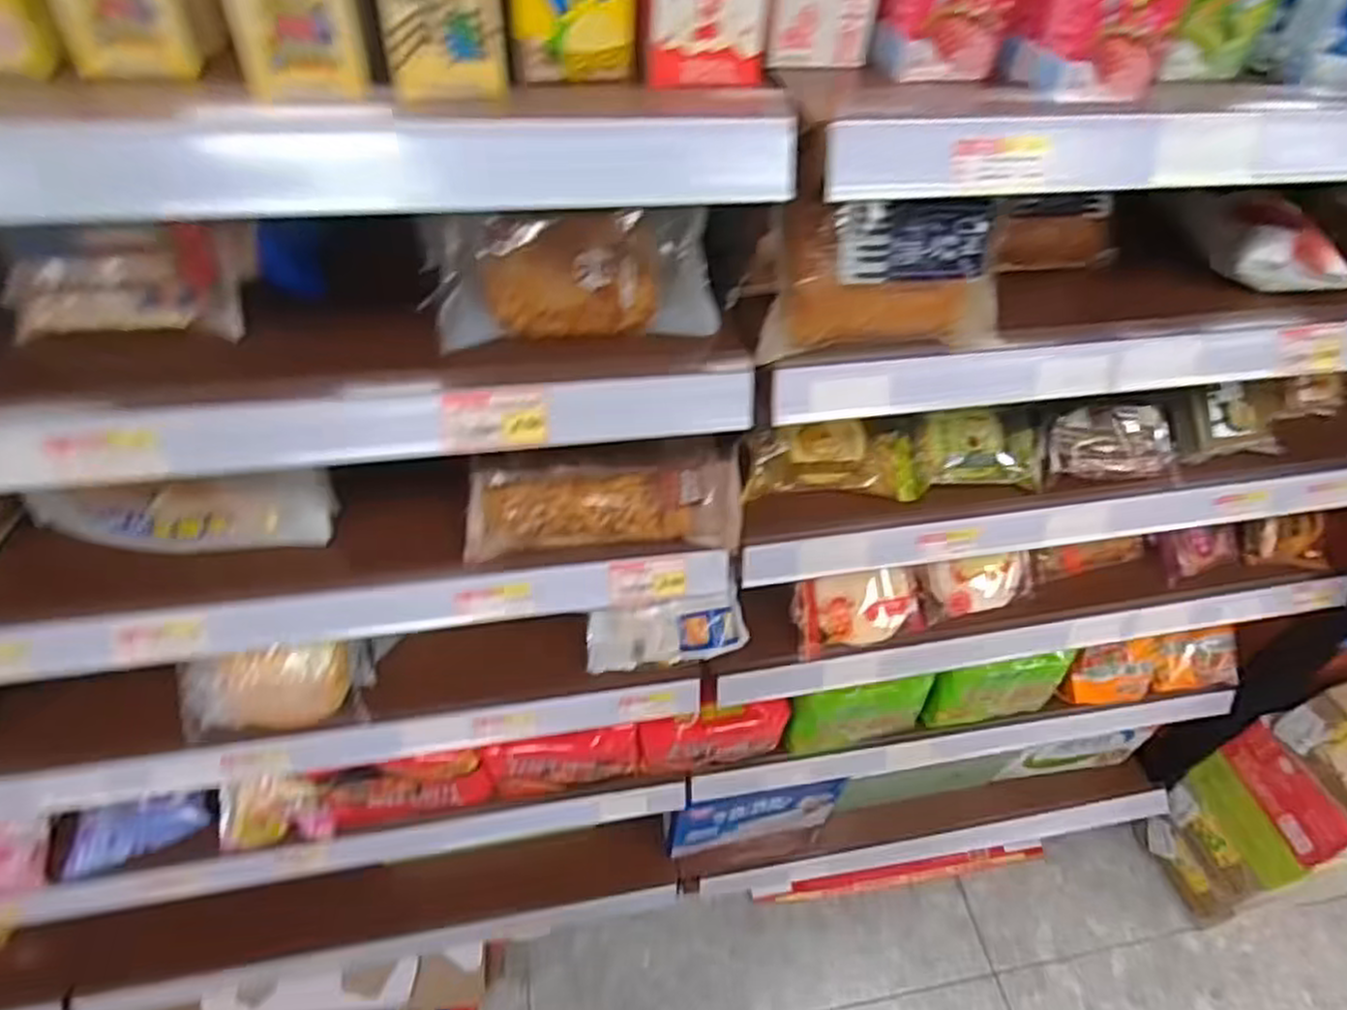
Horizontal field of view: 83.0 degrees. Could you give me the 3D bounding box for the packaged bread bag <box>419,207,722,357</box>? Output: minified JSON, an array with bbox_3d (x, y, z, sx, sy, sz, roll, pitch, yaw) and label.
[{"bbox_3d":[-0.073,-0.169,0.555,0.202,0.086,0.064,-4,48,-9],"label":"packaged bread bag"}]

